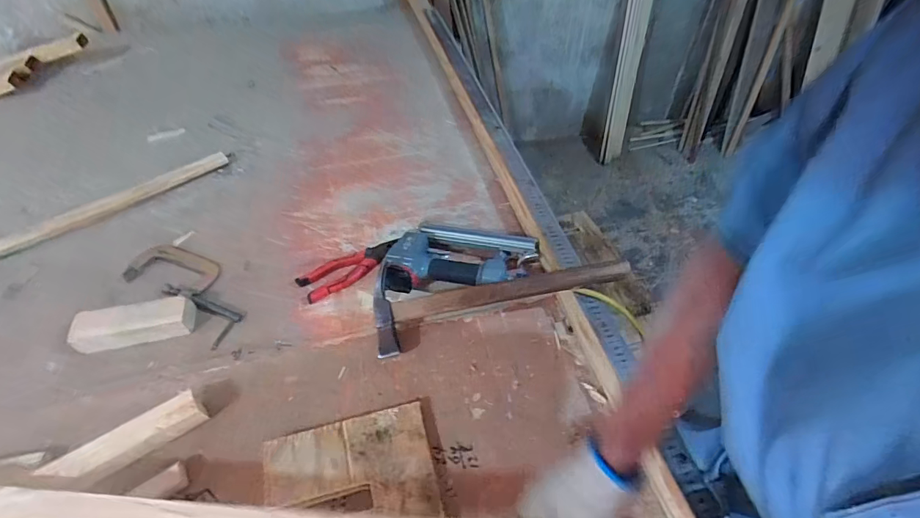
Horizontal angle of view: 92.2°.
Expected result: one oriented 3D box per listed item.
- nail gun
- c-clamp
[{"bbox_3d":[0.008,-0.006,0.747,0.251,0.058,0.150,1,51,1],"label":"nail gun"},{"bbox_3d":[-0.446,0.045,0.734,0.238,0.021,0.105,30,58,22],"label":"c-clamp"}]

